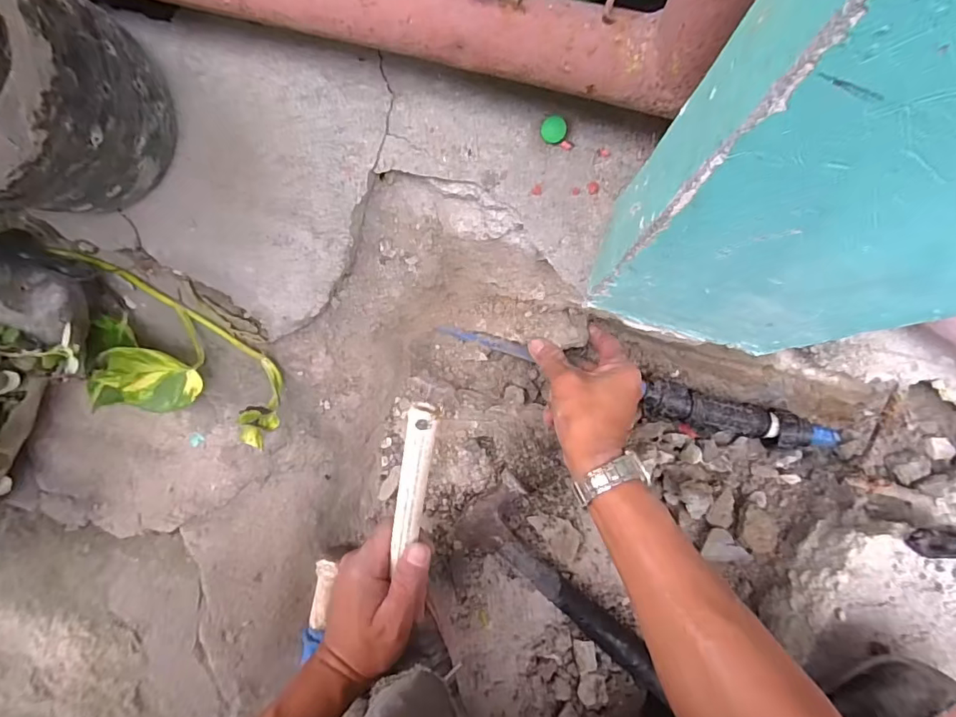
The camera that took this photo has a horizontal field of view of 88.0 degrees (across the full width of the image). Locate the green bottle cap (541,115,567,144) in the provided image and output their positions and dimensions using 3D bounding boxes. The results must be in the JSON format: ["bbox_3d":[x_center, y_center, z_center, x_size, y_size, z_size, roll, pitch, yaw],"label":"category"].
[{"bbox_3d":[0.058,-0.175,0.379,0.019,0.004,0.018,-4,110,5],"label":"green bottle cap"}]

